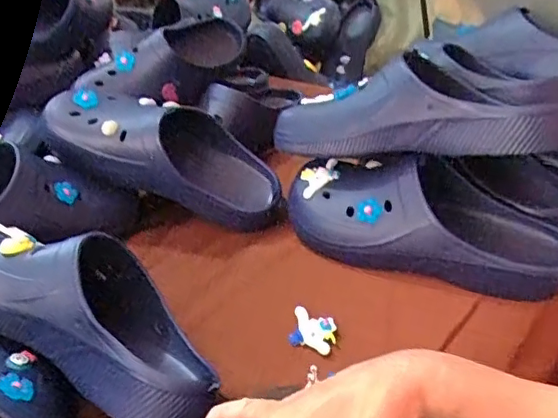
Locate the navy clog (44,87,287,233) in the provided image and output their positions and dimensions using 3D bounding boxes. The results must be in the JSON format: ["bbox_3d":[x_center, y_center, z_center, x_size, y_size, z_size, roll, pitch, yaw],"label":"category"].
[{"bbox_3d":[-0.128,-0.068,0.641,0.277,0.088,0.099,23,38,-2],"label":"navy clog"}]

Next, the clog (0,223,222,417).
[{"bbox_3d":[-0.158,0.086,0.460,0.278,0.108,0.110,18,42,29],"label":"clog"}]

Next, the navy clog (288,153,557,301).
[{"bbox_3d":[0.144,0.005,0.561,0.282,0.084,0.107,11,39,21],"label":"navy clog"}]

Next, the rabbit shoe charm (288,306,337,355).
[{"bbox_3d":[0.030,0.106,0.498,0.043,0.011,0.040,10,38,20],"label":"rabbit shoe charm"}]

